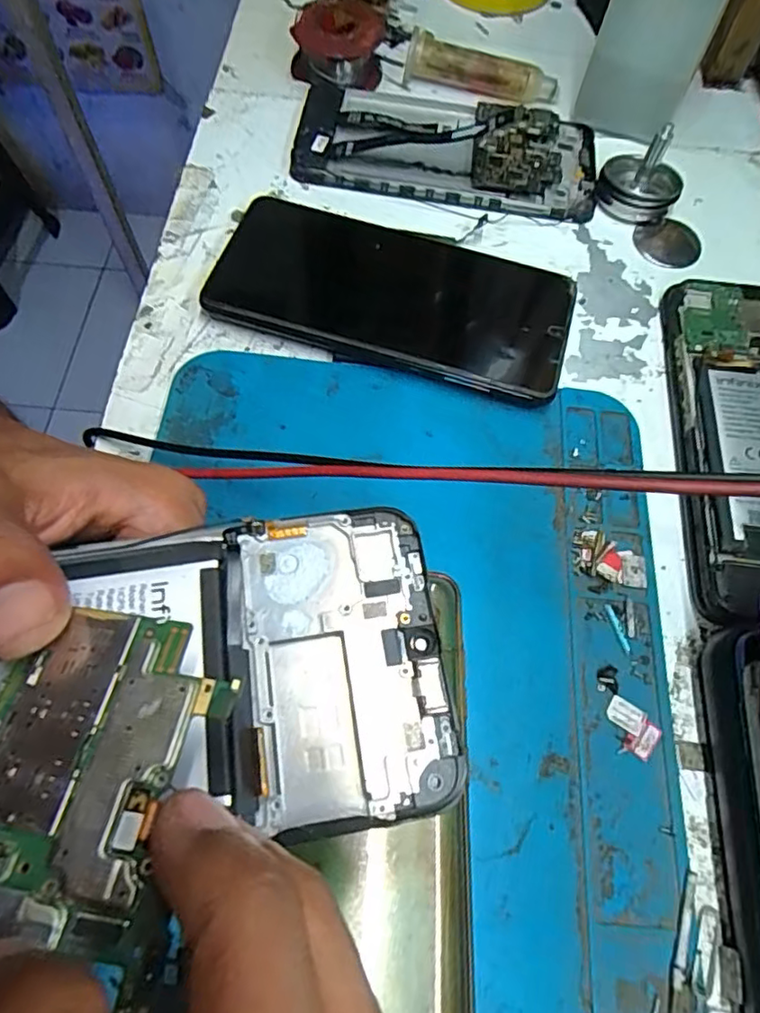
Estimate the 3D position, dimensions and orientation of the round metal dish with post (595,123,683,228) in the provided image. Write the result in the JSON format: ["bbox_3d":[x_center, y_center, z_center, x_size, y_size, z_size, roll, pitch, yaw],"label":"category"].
[{"bbox_3d":[0.134,-0.168,0.295,0.039,0.037,0.037,1,66,-3],"label":"round metal dish with post"}]

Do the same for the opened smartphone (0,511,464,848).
[{"bbox_3d":[-0.065,0.041,0.130,0.159,0.006,0.072,-5,66,-7],"label":"opened smartphone"}]

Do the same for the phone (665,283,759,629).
[{"bbox_3d":[0.159,-0.027,0.241,0.071,0.018,0.157,7,65,0],"label":"phone"}]

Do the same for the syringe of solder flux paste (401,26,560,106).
[{"bbox_3d":[0.057,-0.250,0.338,0.089,0.016,0.021,21,66,6],"label":"syringe of solder flux paste"}]

